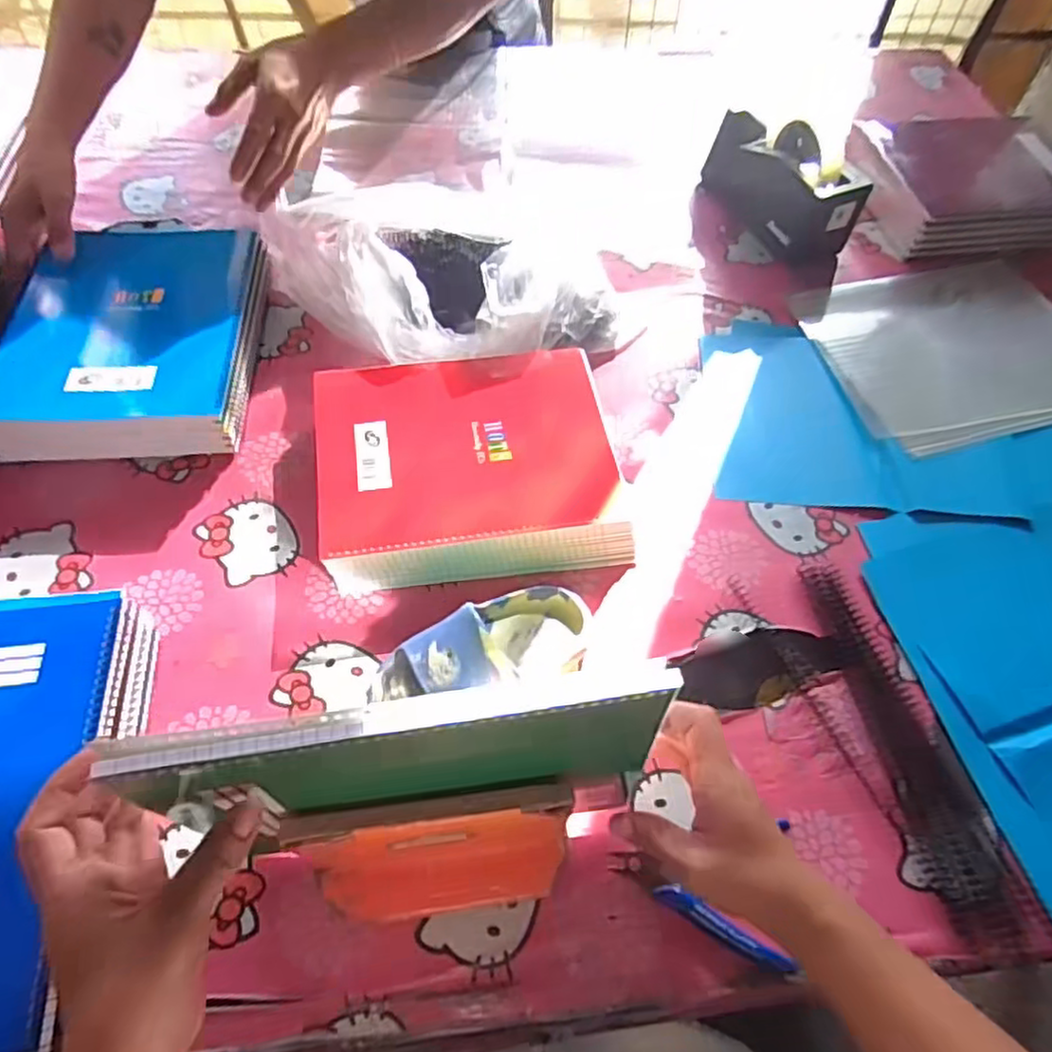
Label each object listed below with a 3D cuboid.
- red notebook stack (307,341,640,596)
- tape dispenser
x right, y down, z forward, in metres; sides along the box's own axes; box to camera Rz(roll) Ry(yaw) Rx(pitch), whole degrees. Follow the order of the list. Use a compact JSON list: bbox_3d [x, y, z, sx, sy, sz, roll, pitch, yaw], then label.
[{"bbox_3d":[-0.045,-0.057,0.605,0.259,0.050,0.213,-7,57,-8],"label":"red notebook stack"},{"bbox_3d":[0.296,-0.409,0.814,0.082,0.114,0.207,-21,60,-16],"label":"tape dispenser"}]

